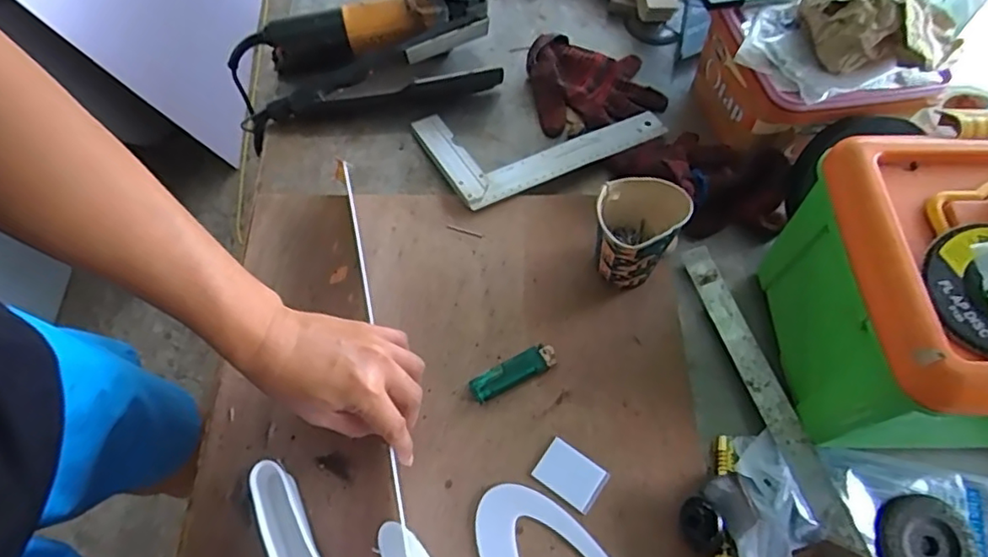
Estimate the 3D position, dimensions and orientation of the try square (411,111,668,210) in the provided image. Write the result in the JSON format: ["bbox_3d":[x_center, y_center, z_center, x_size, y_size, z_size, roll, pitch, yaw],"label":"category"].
[{"bbox_3d":[0.054,-0.172,0.673,0.255,0.017,0.141,-26,65,-11],"label":"try square"}]

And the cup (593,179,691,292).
[{"bbox_3d":[0.126,-0.037,0.552,0.076,0.095,0.075,0,62,0],"label":"cup"}]

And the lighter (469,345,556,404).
[{"bbox_3d":[0.016,0.083,0.531,0.078,0.013,0.023,-25,65,-11],"label":"lighter"}]

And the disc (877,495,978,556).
[{"bbox_3d":[0.352,0.216,0.481,0.074,0.016,0.072,-1,63,1],"label":"disc"}]

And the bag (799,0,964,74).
[{"bbox_3d":[0.366,-0.244,0.558,0.138,0.058,0.097,16,64,9],"label":"bag"}]

